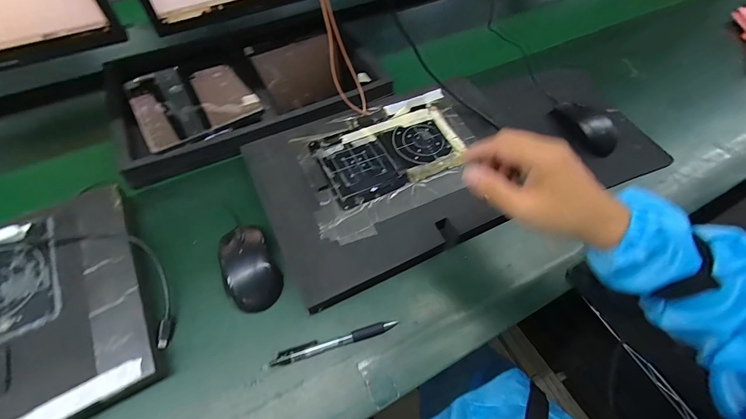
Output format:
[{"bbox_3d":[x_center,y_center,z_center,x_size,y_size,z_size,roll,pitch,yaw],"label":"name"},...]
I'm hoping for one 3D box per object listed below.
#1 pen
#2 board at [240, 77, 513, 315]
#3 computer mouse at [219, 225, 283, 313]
[{"bbox_3d":[-0.040,0.146,0.377,0.140,0.012,0.015,-14,61,-10],"label":"pen"},{"bbox_3d":[0.041,-0.057,0.489,0.389,0.030,0.270,-24,63,-15],"label":"board"},{"bbox_3d":[-0.148,0.068,0.409,0.057,0.035,0.099,-22,62,-14],"label":"computer mouse"}]

